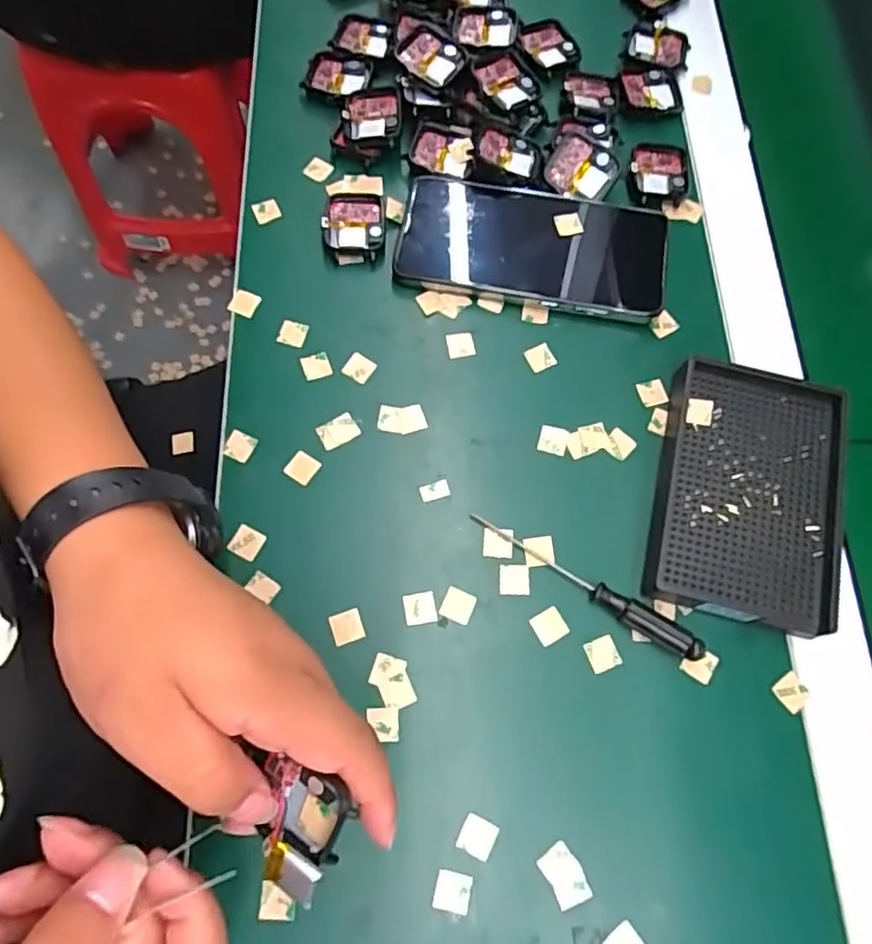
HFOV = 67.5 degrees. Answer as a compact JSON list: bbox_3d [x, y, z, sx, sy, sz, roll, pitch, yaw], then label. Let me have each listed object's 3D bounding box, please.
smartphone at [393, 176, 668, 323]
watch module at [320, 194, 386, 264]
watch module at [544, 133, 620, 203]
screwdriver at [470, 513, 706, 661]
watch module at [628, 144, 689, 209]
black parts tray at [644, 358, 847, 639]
[{"bbox_3d":[0.059,-0.139,0.404,0.161,0.014,0.079,10,71,2],"label":"smartphone"},{"bbox_3d":[-0.050,-0.153,0.406,0.038,0.013,0.044,-5,71,-4],"label":"watch module"},{"bbox_3d":[0.093,-0.193,0.418,0.041,0.009,0.039,40,100,1],"label":"watch module"},{"bbox_3d":[0.077,0.057,0.338,0.131,0.013,0.013,33,73,9],"label":"screwdriver"},{"bbox_3d":[0.146,-0.194,0.426,0.039,0.007,0.046,14,71,3],"label":"watch module"},{"bbox_3d":[0.169,0.011,0.353,0.091,0.021,0.136,16,71,4],"label":"black parts tray"}]

